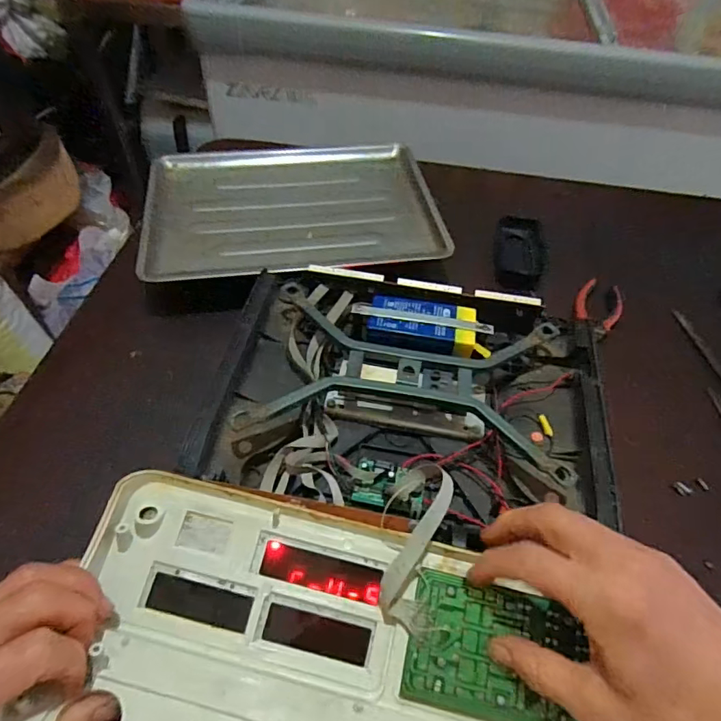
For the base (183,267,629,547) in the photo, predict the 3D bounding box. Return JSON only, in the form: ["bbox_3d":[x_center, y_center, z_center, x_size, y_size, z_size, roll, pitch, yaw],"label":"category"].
[{"bbox_3d":[0.044,0.030,0.440,0.328,0.054,0.272,9,52,3],"label":"base"}]

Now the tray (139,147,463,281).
[{"bbox_3d":[-0.089,-0.201,0.640,0.337,0.039,0.289,-7,45,-9],"label":"tray"}]

